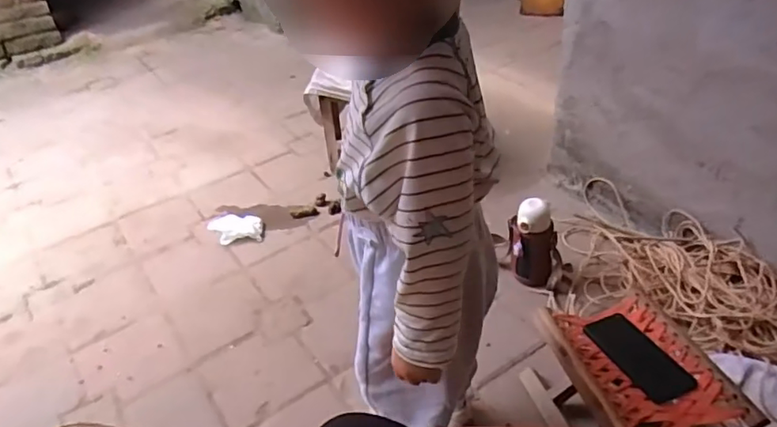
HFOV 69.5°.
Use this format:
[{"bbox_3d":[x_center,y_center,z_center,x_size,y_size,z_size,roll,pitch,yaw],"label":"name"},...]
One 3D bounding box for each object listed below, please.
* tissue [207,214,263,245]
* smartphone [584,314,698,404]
[{"bbox_3d":[-0.405,0.036,1.487,0.142,0.034,0.103,-5,38,1],"label":"tissue"},{"bbox_3d":[0.400,0.227,0.900,0.087,0.010,0.176,-15,32,-14],"label":"smartphone"}]

